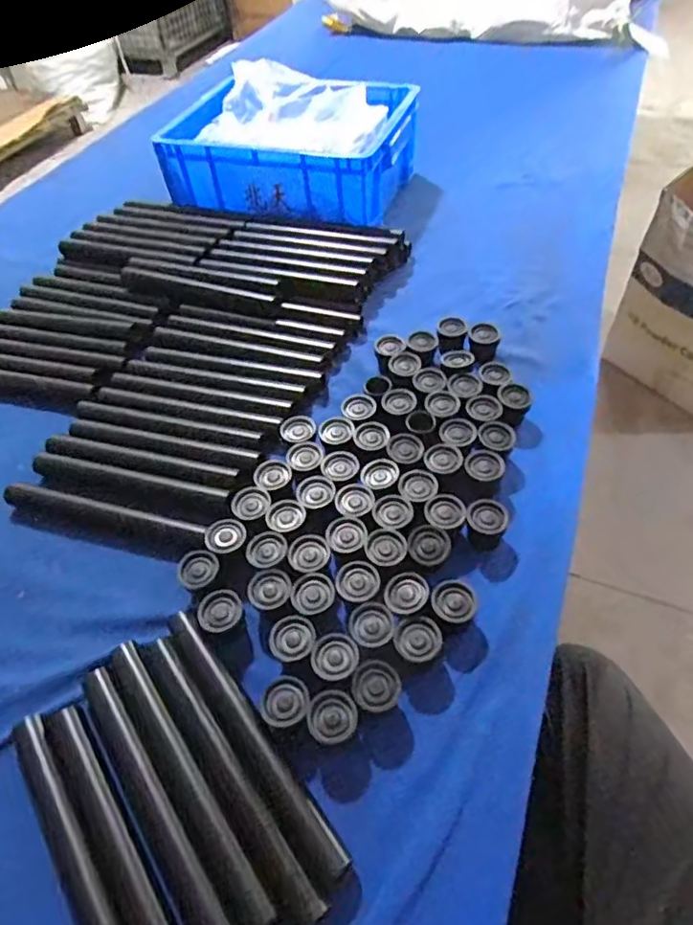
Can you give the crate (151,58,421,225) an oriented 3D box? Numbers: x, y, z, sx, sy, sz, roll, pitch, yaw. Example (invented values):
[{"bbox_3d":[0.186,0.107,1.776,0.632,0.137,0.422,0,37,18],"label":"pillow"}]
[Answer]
[{"bbox_3d":[-0.082,-0.479,0.895,0.343,0.126,0.247,13,54,16],"label":"crate"}]

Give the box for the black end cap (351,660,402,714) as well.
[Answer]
[{"bbox_3d":[0.022,0.170,0.432,0.035,0.029,0.034,-3,51,4],"label":"black end cap"}]

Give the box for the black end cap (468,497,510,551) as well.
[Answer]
[{"bbox_3d":[0.123,0.056,0.512,0.034,0.026,0.040,12,53,15],"label":"black end cap"}]

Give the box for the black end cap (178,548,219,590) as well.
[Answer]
[{"bbox_3d":[-0.127,0.092,0.500,0.040,0.015,0.033,33,61,28],"label":"black end cap"}]

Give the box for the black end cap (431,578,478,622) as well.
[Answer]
[{"bbox_3d":[0.086,0.116,0.467,0.034,0.029,0.036,-3,51,4],"label":"black end cap"}]

